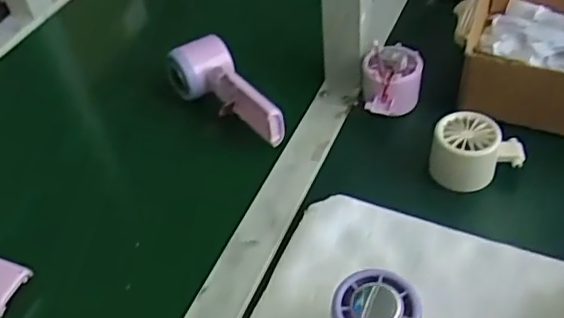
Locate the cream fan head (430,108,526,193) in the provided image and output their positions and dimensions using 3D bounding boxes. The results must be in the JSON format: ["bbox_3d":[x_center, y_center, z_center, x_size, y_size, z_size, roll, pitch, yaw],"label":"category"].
[{"bbox_3d":[0.171,-0.003,0.521,0.075,0.049,0.052,13,48,17],"label":"cream fan head"}]

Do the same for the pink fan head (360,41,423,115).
[{"bbox_3d":[0.110,-0.073,0.587,0.057,0.057,0.067,-1,46,4],"label":"pink fan head"}]

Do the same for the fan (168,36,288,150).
[{"bbox_3d":[-0.060,-0.064,0.595,0.059,0.051,0.150,-24,48,-18],"label":"fan"}]

